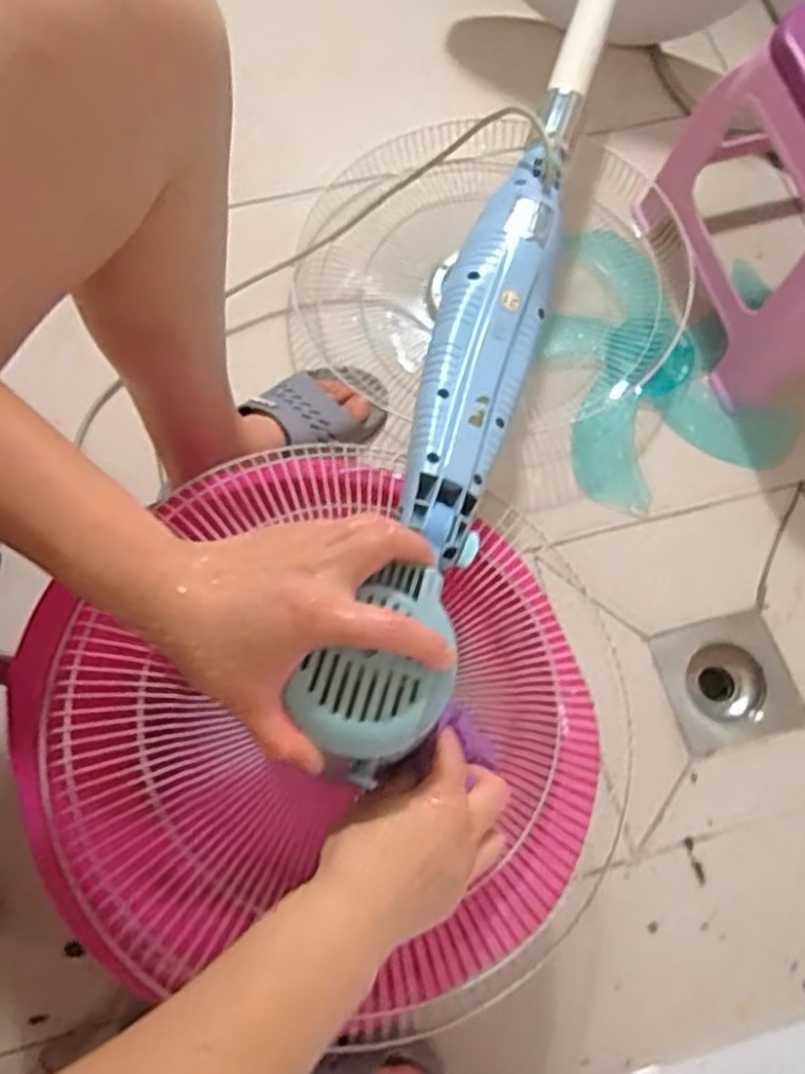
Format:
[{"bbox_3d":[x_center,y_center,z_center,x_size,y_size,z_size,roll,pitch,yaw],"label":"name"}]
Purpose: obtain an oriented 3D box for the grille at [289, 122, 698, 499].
[{"bbox_3d":[0.093,-0.277,0.838,0.421,0.055,0.426,0,72,0],"label":"grille"}]

